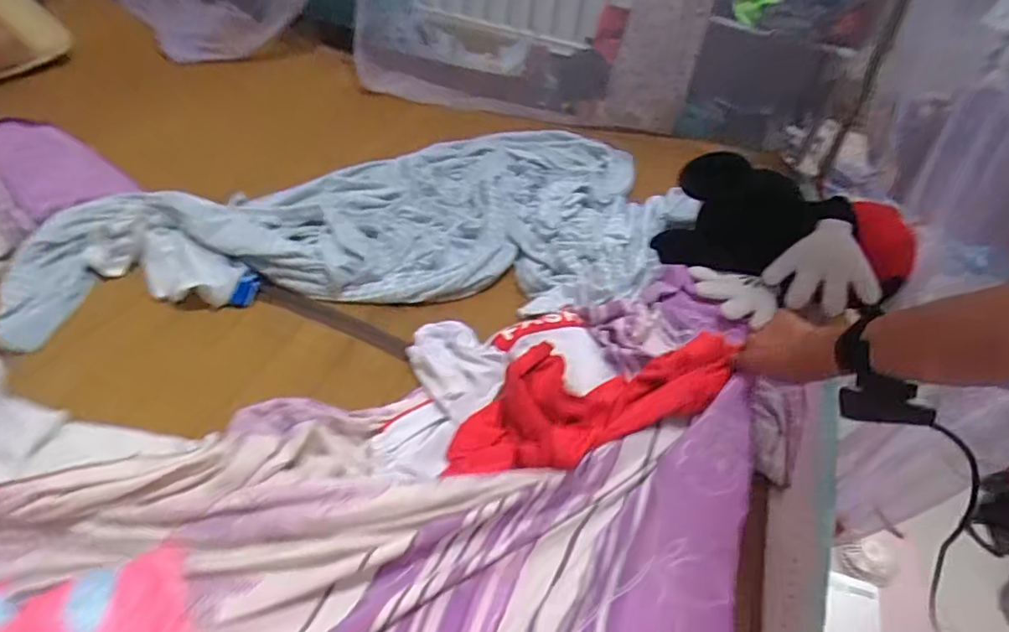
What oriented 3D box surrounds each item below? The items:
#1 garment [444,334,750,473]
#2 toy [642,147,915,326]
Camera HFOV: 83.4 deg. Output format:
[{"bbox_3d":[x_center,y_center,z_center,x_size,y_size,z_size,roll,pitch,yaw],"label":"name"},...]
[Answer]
[{"bbox_3d":[0.104,0.097,0.676,0.361,0.074,0.165,-16,45,1],"label":"garment"},{"bbox_3d":[0.472,-0.109,0.979,0.400,0.266,0.170,20,4,8],"label":"toy"}]

